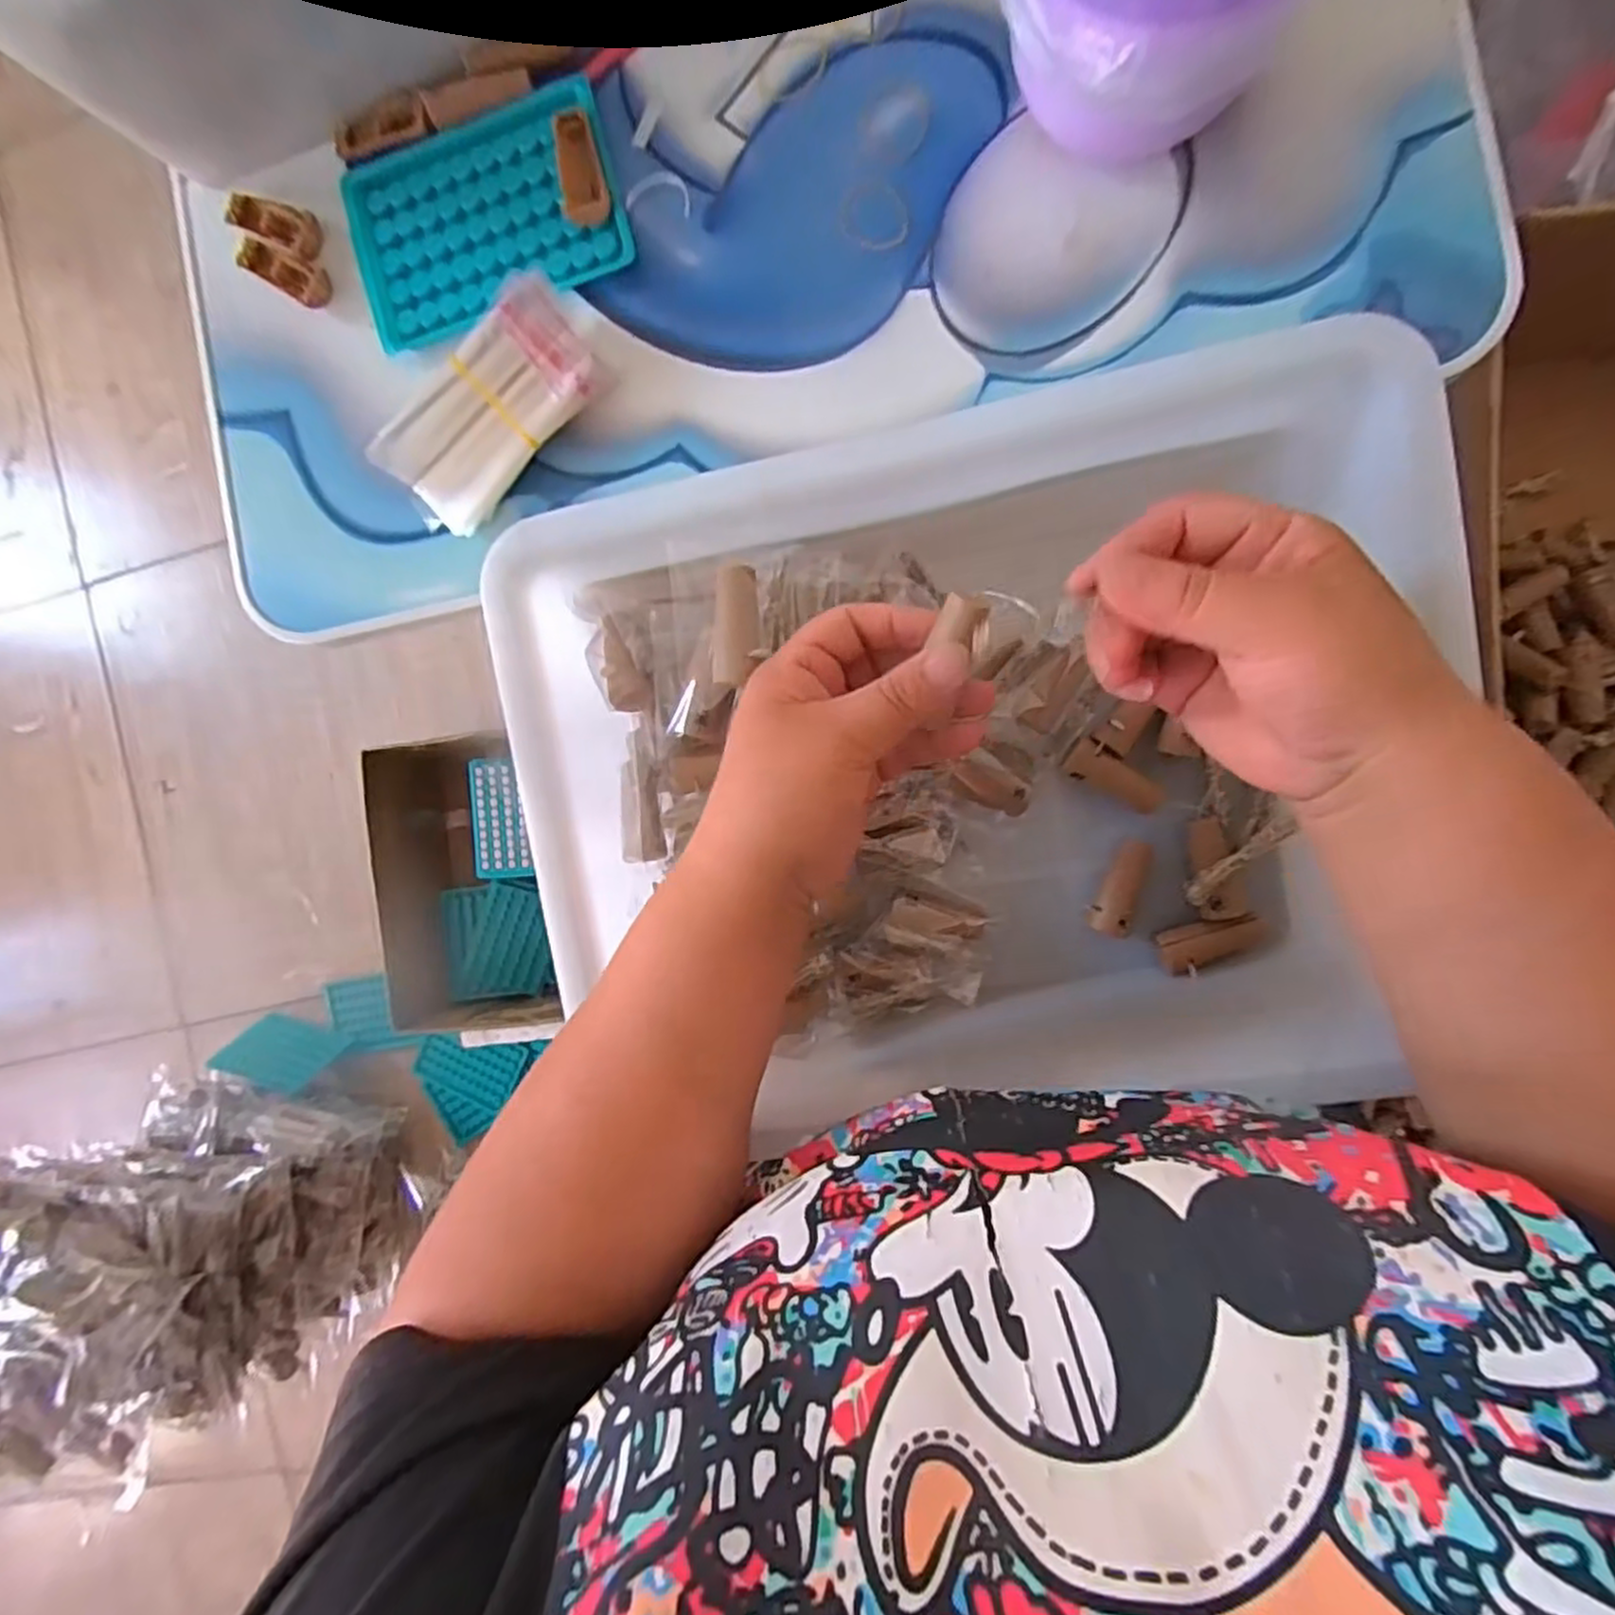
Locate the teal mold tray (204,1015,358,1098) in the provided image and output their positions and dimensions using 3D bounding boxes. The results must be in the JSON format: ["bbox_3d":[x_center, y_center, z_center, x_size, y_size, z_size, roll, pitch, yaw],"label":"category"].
[{"bbox_3d":[-0.652,0.303,0.930,0.130,0.090,0.010,16,128,7],"label":"teal mold tray"}]

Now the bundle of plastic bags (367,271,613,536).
[{"bbox_3d":[-0.147,-0.186,0.344,0.054,0.034,0.113,45,96,5],"label":"bundle of plastic bags"}]

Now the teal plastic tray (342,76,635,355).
[{"bbox_3d":[-0.156,-0.282,0.360,0.134,0.015,0.099,-15,89,8],"label":"teal plastic tray"}]

